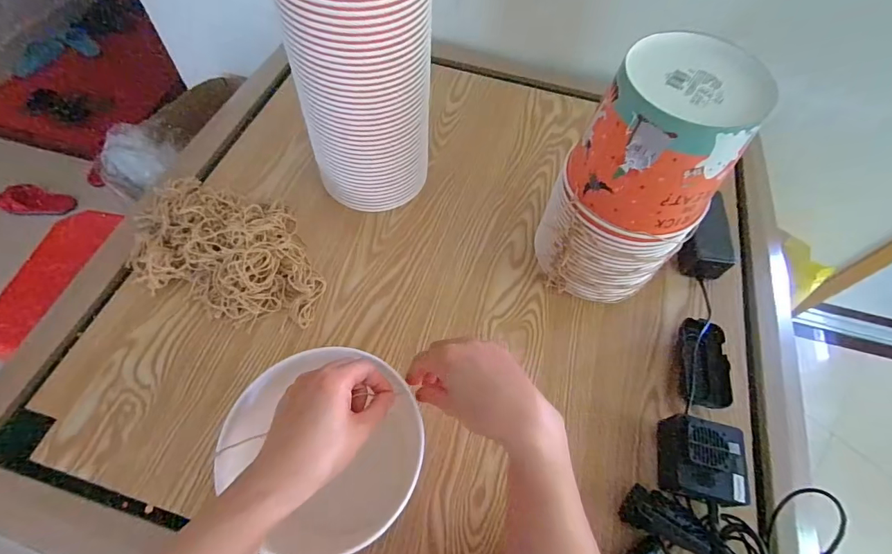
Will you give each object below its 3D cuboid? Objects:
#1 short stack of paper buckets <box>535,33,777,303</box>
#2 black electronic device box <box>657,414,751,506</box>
[{"bbox_3d":[0.205,-0.092,0.481,0.150,0.282,0.139,38,64,16],"label":"short stack of paper buckets"},{"bbox_3d":[0.270,0.195,0.452,0.075,0.050,0.082,8,61,1],"label":"black electronic device box"}]

